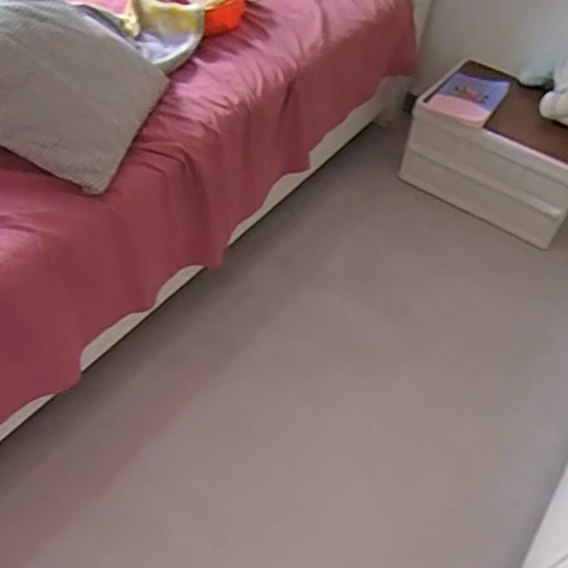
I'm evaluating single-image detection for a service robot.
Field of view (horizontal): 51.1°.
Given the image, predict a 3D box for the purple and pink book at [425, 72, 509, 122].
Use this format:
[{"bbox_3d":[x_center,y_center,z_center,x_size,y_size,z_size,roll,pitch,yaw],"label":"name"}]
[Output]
[{"bbox_3d":[0.509,-0.517,1.625,0.148,0.028,0.213,29,54,19],"label":"purple and pink book"}]

